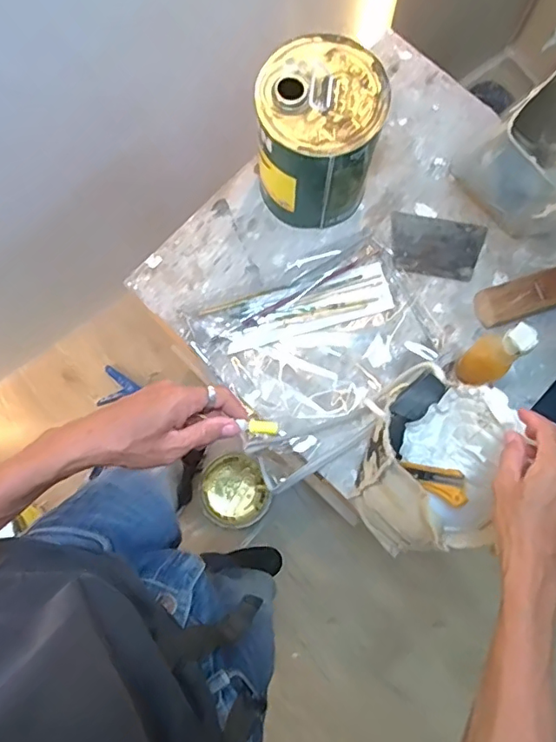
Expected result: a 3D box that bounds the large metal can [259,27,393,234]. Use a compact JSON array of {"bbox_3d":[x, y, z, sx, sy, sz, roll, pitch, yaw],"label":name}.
[{"bbox_3d":[0.056,-0.319,0.749,0.151,0.213,0.159,0,80,1],"label":"large metal can"}]

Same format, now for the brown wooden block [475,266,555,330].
[{"bbox_3d":[0.376,-0.112,0.766,0.174,0.025,0.056,-17,80,12],"label":"brown wooden block"}]

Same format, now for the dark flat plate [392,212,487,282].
[{"bbox_3d":[0.247,-0.193,0.826,0.141,0.010,0.094,9,80,2],"label":"dark flat plate"}]

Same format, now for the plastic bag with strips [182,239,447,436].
[{"bbox_3d":[0.060,-0.044,0.784,0.321,0.021,0.224,-26,81,-4],"label":"plastic bag with strips"}]

